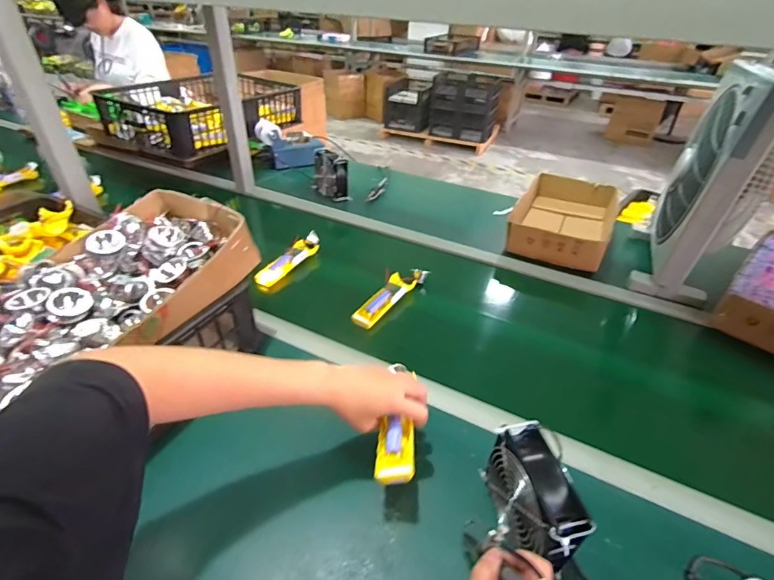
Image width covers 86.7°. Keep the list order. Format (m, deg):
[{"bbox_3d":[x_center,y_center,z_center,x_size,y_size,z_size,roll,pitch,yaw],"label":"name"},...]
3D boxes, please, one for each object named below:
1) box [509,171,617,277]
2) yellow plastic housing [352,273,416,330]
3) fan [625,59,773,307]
[{"bbox_3d":[0.470,-0.194,1.094,0.226,0.086,0.420,20,40,21],"label":"box"},{"bbox_3d":[-0.002,0.020,0.828,0.054,0.030,0.163,21,41,22],"label":"yellow plastic housing"},{"bbox_3d":[0.657,-0.200,0.843,0.153,0.398,0.281,25,42,26],"label":"fan"}]

